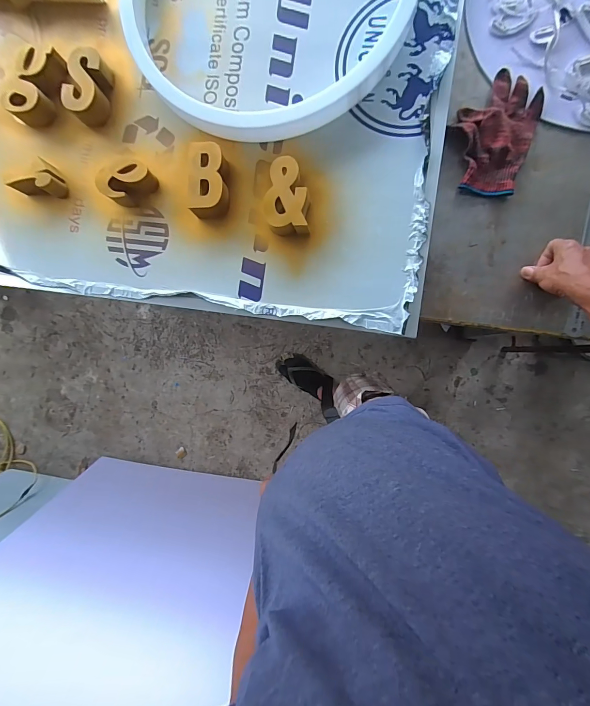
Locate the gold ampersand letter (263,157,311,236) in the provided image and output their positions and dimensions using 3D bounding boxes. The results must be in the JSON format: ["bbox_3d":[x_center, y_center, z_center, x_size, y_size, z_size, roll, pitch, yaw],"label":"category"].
[{"bbox_3d":[-0.013,-0.256,0.571,0.076,0.042,0.113,2,89,8],"label":"gold ampersand letter"}]

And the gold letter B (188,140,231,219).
[{"bbox_3d":[-0.146,-0.294,0.591,0.064,0.040,0.115,0,89,8],"label":"gold letter B"}]

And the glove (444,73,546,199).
[{"bbox_3d":[0.323,-0.358,0.564,0.119,0.025,0.189,19,91,8],"label":"glove"}]

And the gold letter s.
[{"bbox_3d":[-0.377,-0.483,0.628,0.072,0.053,0.115,7,89,8],"label":"gold letter s"}]

